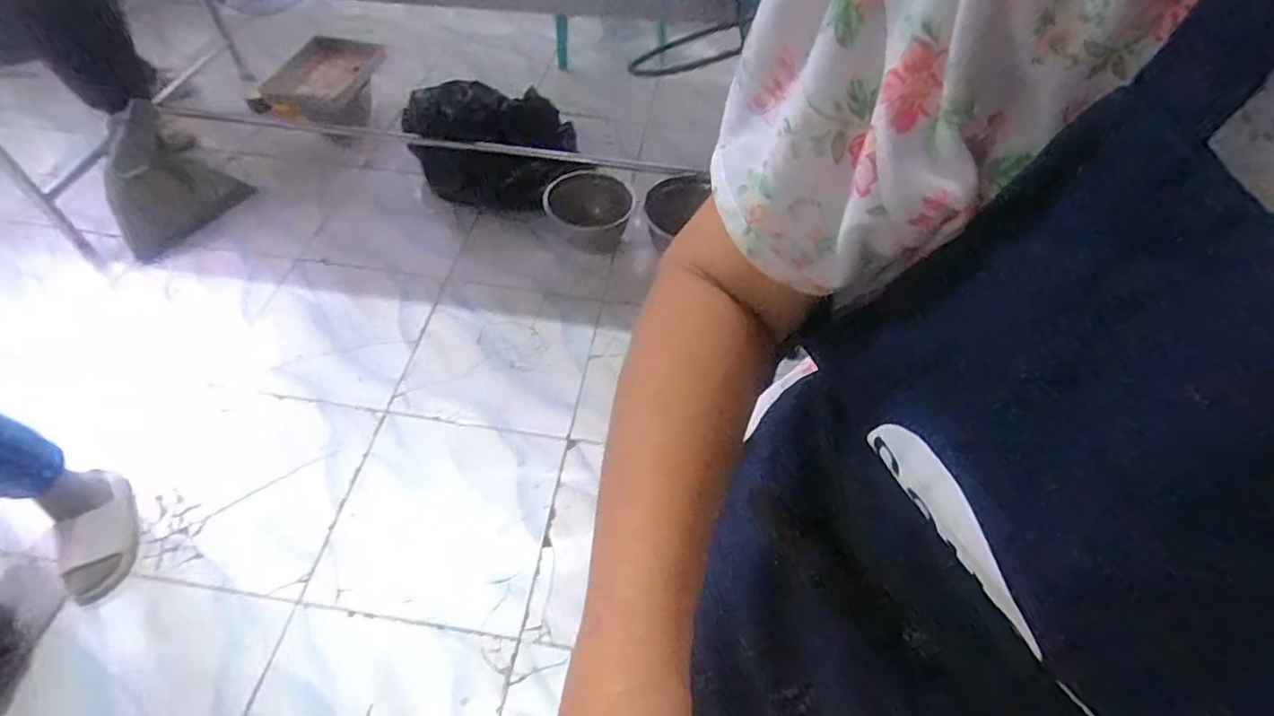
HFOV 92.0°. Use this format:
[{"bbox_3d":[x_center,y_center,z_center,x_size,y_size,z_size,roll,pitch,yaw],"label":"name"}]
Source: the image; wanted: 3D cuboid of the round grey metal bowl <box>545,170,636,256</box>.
[{"bbox_3d":[-0.126,-0.387,1.604,0.216,0.087,0.217,1,53,-2],"label":"round grey metal bowl"}]

